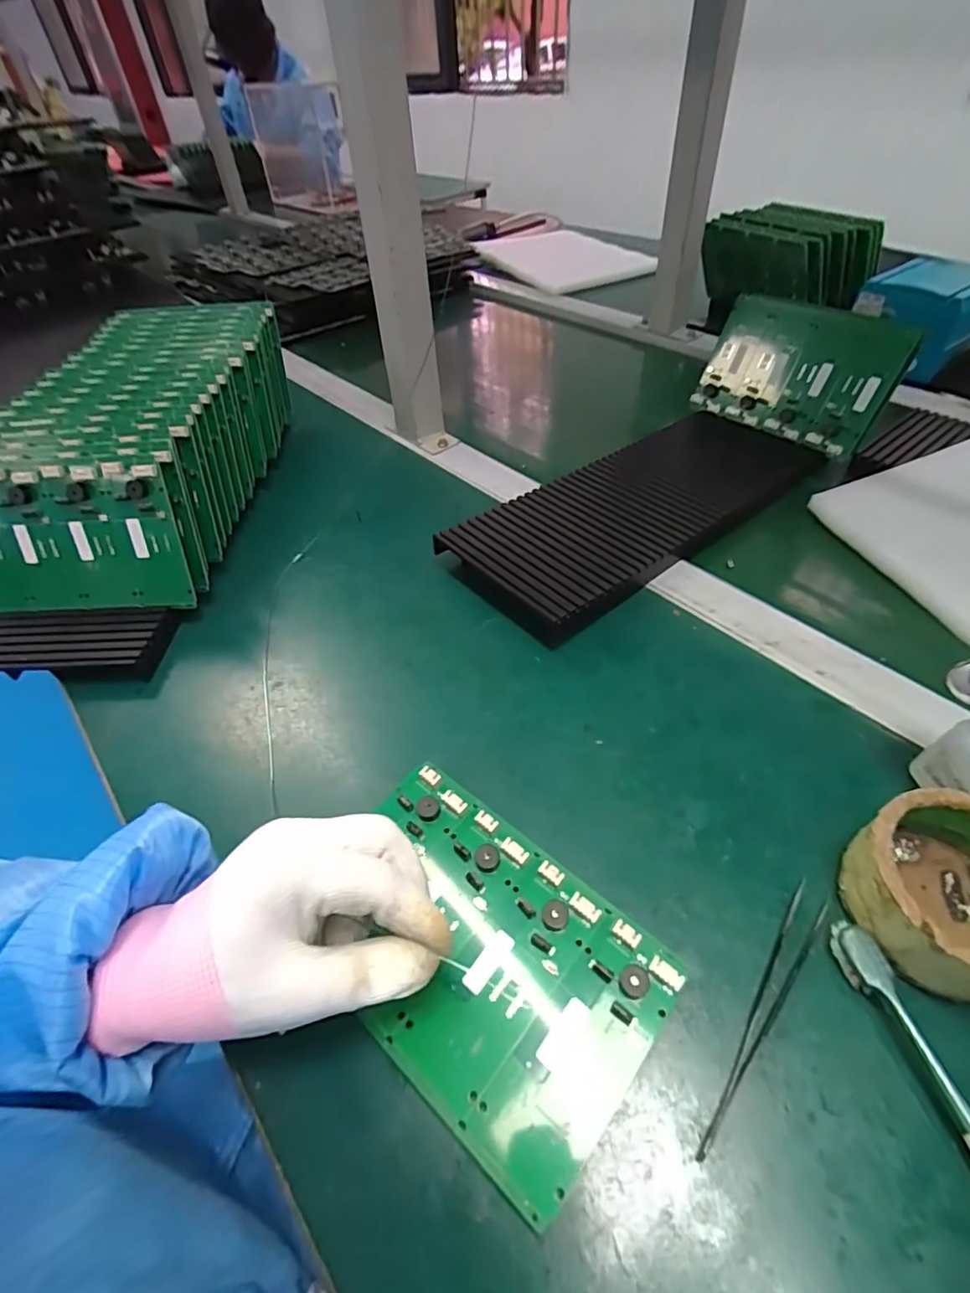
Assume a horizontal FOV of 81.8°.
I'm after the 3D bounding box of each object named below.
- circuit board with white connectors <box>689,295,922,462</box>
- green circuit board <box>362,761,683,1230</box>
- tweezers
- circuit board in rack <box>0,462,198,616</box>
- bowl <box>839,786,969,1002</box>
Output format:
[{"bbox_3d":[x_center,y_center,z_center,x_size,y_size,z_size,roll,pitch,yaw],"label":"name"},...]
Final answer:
[{"bbox_3d":[0.314,-0.280,0.575,0.016,0.115,0.181,-14,44,-45],"label":"circuit board with white connectors"},{"bbox_3d":[-0.005,0.149,0.282,0.177,0.008,0.116,32,59,30],"label":"green circuit board"},{"bbox_3d":[0.130,0.169,0.261,0.014,0.004,0.130,30,58,29],"label":"tweezers"},{"bbox_3d":[-0.326,-0.080,0.434,0.175,0.109,0.009,-2,24,3],"label":"circuit board in rack"},{"bbox_3d":[0.223,0.118,0.268,0.082,0.047,0.081,-3,48,4],"label":"bowl"}]

